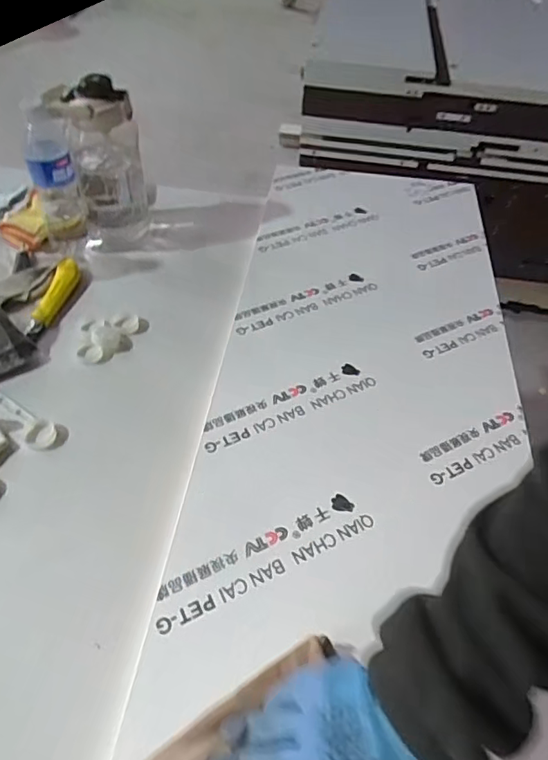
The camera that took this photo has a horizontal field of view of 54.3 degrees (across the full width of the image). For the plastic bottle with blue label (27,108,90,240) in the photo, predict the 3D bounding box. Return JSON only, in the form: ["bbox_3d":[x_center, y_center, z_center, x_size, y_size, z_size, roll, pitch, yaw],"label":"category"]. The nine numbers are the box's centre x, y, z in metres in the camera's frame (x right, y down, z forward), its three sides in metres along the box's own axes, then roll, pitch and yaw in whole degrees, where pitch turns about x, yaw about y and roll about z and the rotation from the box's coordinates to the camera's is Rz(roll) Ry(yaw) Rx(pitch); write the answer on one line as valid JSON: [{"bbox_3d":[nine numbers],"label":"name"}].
[{"bbox_3d":[-0.331,-0.301,0.813,0.065,0.209,0.069,-13,49,-15],"label":"plastic bottle with blue label"}]

